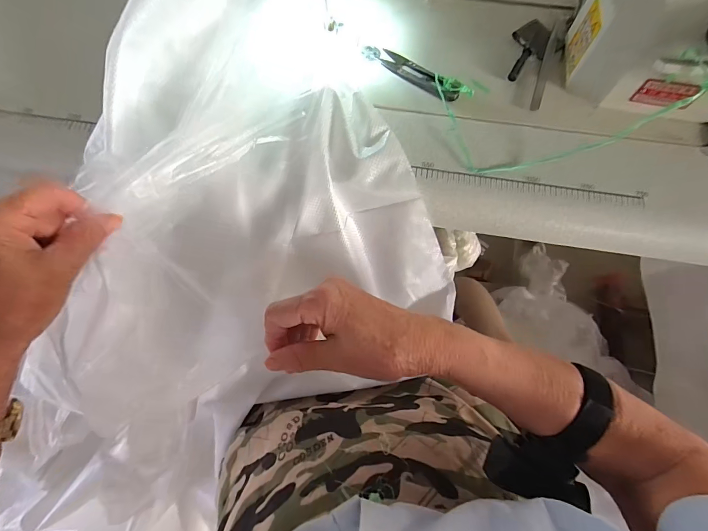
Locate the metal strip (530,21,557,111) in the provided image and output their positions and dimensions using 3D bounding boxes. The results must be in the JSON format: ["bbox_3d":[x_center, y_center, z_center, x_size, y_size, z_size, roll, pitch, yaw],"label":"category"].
[{"bbox_3d":[0.202,-0.213,0.389,0.009,0.005,0.120,18,70,6],"label":"metal strip"}]

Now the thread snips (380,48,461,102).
[{"bbox_3d":[0.068,-0.200,0.383,0.093,0.009,0.027,42,74,14],"label":"thread snips"}]

